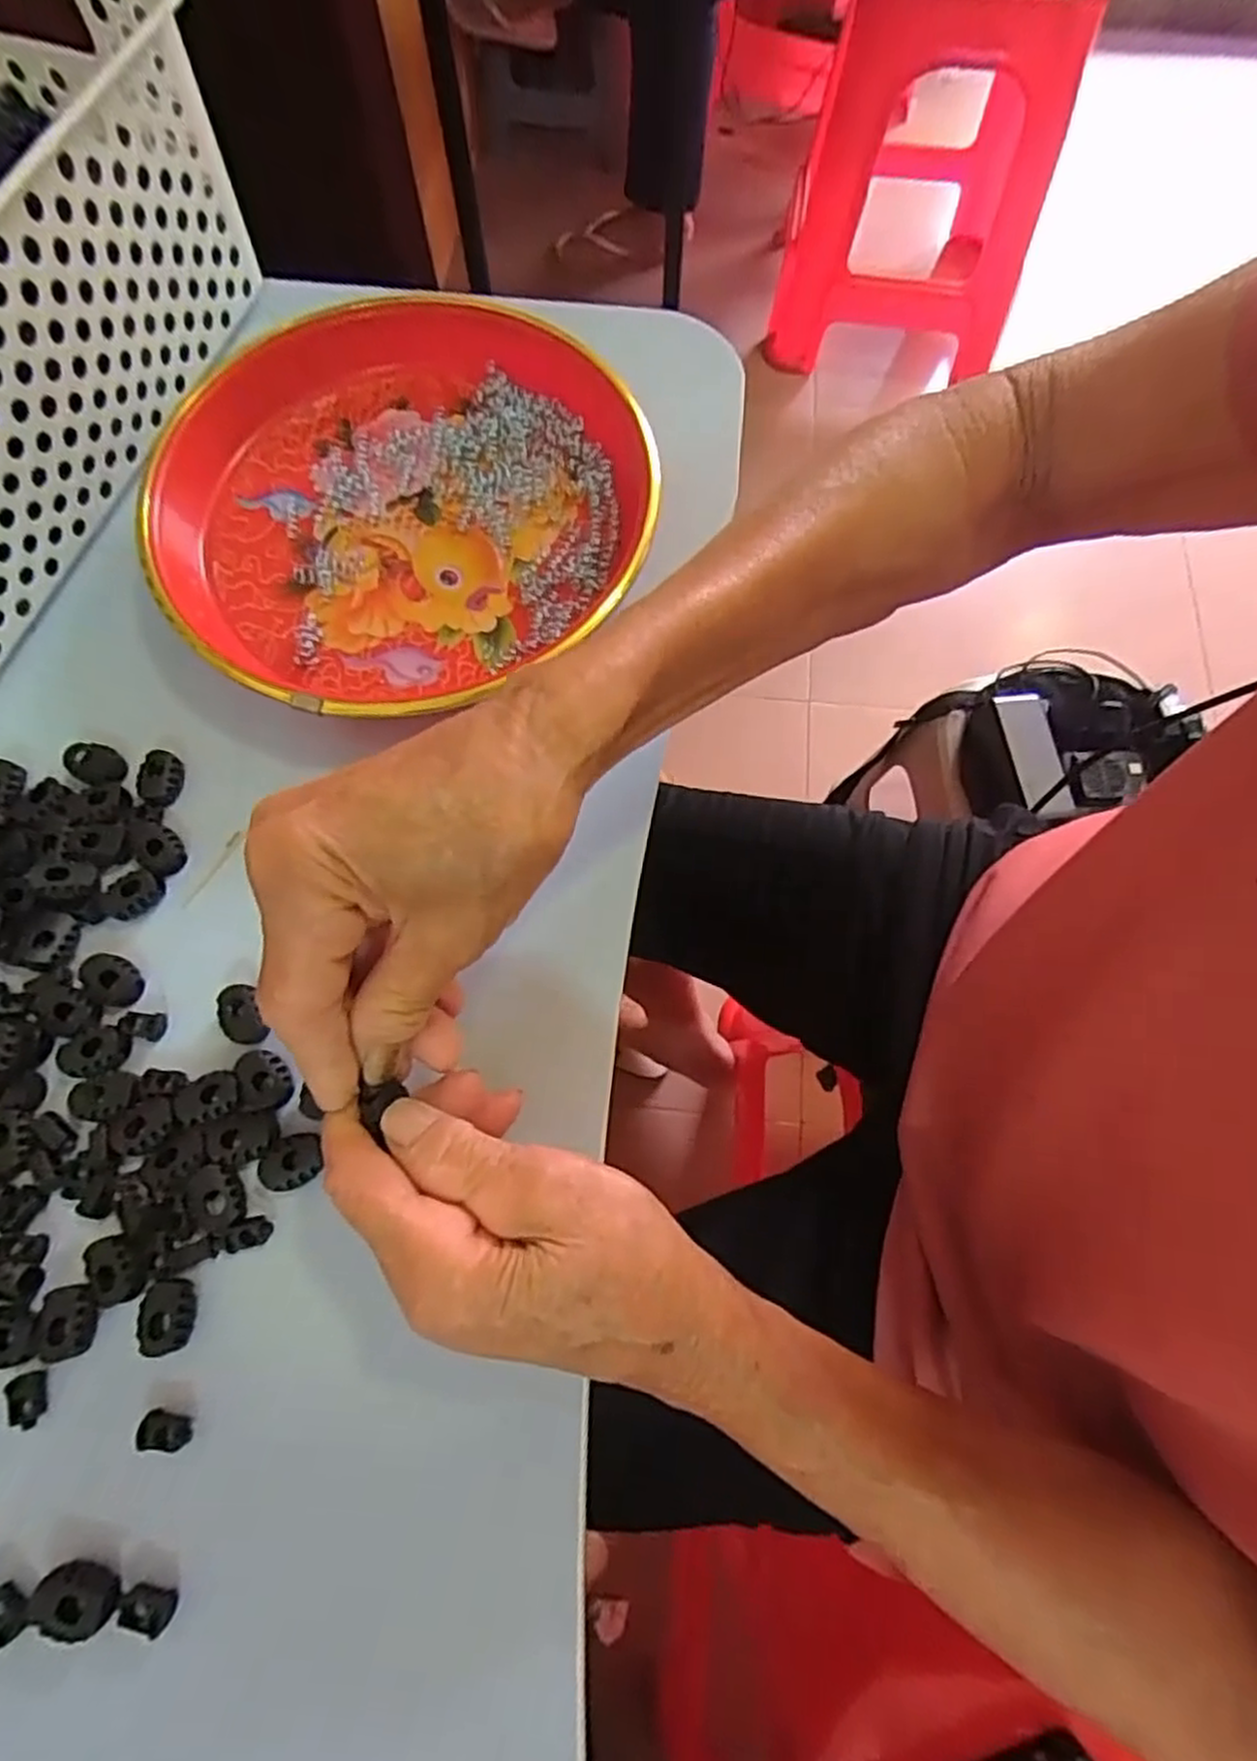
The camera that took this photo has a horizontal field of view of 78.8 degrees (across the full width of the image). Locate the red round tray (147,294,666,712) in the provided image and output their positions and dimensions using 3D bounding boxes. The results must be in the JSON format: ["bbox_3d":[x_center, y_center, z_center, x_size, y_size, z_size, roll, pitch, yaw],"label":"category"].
[{"bbox_3d":[-0.101,-0.173,0.343,0.215,0.035,0.209,0,71,0],"label":"red round tray"}]

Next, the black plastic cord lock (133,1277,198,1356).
[{"bbox_3d":[-0.150,0.140,0.246,0.018,0.006,0.021,6,71,2],"label":"black plastic cord lock"}]

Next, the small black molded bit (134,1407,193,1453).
[{"bbox_3d":[-0.144,0.171,0.237,0.015,0.004,0.010,12,71,4],"label":"small black molded bit"}]

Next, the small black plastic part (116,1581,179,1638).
[{"bbox_3d":[-0.139,0.210,0.222,0.016,0.006,0.010,11,71,3],"label":"small black plastic part"}]

